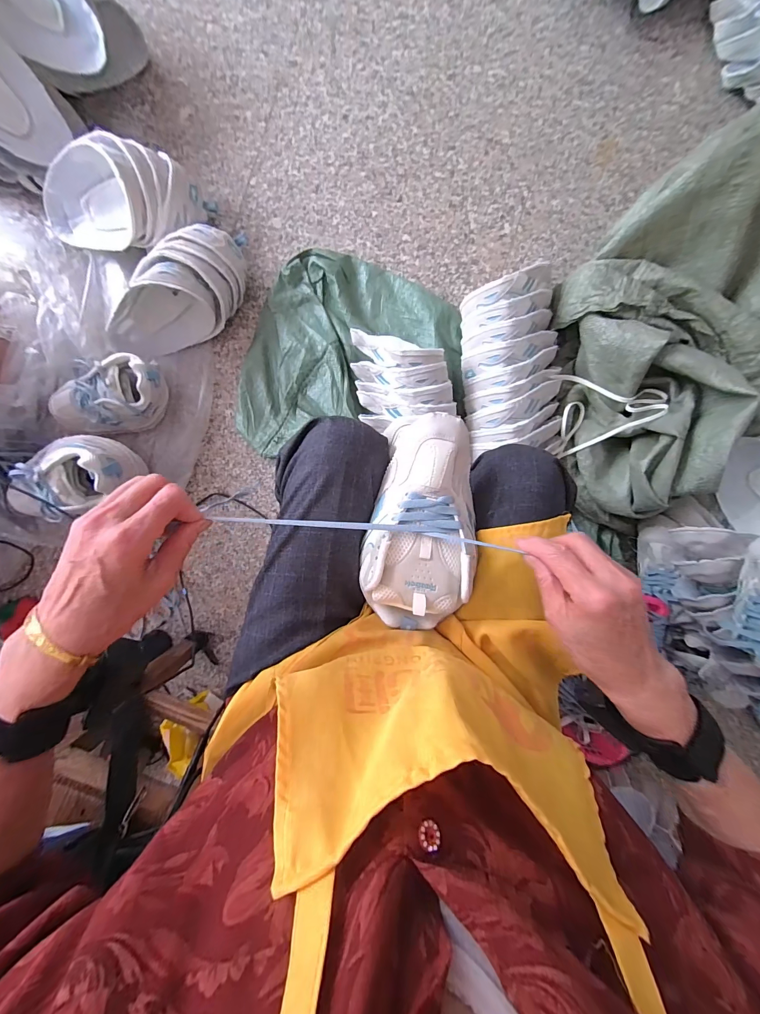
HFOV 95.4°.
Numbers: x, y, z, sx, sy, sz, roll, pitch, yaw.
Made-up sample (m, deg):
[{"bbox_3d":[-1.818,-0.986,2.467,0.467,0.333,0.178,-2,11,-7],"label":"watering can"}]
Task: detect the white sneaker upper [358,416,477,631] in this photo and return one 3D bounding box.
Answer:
[{"bbox_3d":[0.045,0.017,0.359,0.119,0.057,0.215,3,92,-1],"label":"white sneaker upper"}]

